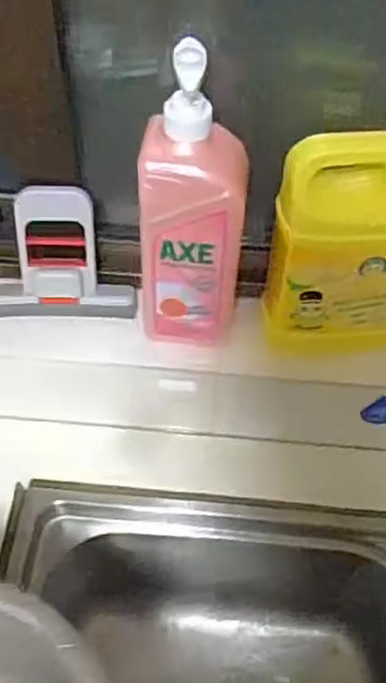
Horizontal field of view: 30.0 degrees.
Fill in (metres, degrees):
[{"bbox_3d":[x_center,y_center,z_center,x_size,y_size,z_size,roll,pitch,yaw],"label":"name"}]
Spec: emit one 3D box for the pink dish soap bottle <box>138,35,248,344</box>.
[{"bbox_3d":[0.001,-0.108,0.588,0.083,0.262,0.067,6,53,2],"label":"pink dish soap bottle"}]

